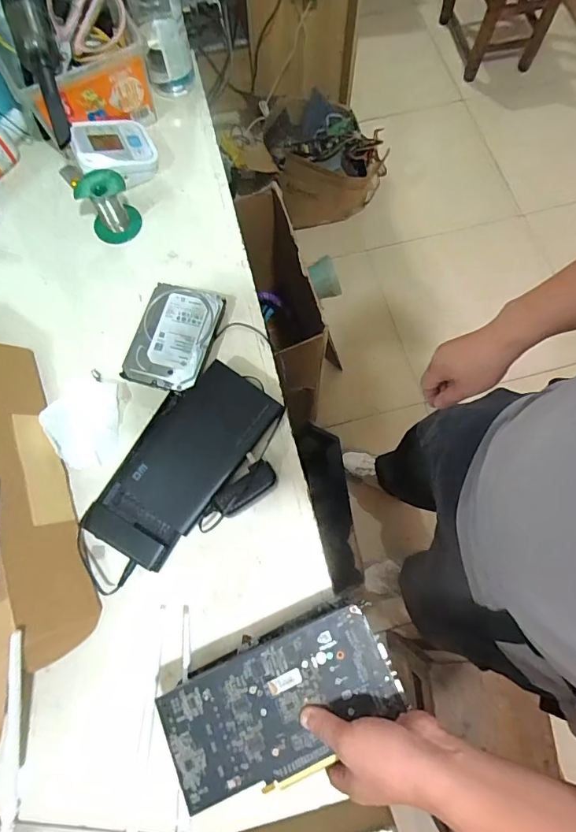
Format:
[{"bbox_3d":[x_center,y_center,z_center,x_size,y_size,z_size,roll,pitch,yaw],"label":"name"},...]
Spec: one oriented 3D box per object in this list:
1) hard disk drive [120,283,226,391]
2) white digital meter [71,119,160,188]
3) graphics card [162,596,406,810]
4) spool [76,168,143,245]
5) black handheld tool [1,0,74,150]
[{"bbox_3d":[-0.152,-0.105,0.589,0.097,0.020,0.147,16,74,6],"label":"hard disk drive"},{"bbox_3d":[-0.251,-0.386,0.647,0.109,0.067,0.086,-21,74,-5],"label":"white digital meter"},{"bbox_3d":[-0.005,0.271,0.421,0.206,0.043,0.108,-22,74,-6],"label":"graphics card"},{"bbox_3d":[-0.251,-0.293,0.616,0.065,0.071,0.060,0,73,1],"label":"spool"},{"bbox_3d":[-0.309,-0.440,0.553,0.050,0.052,0.226,-16,93,-4],"label":"black handheld tool"}]

